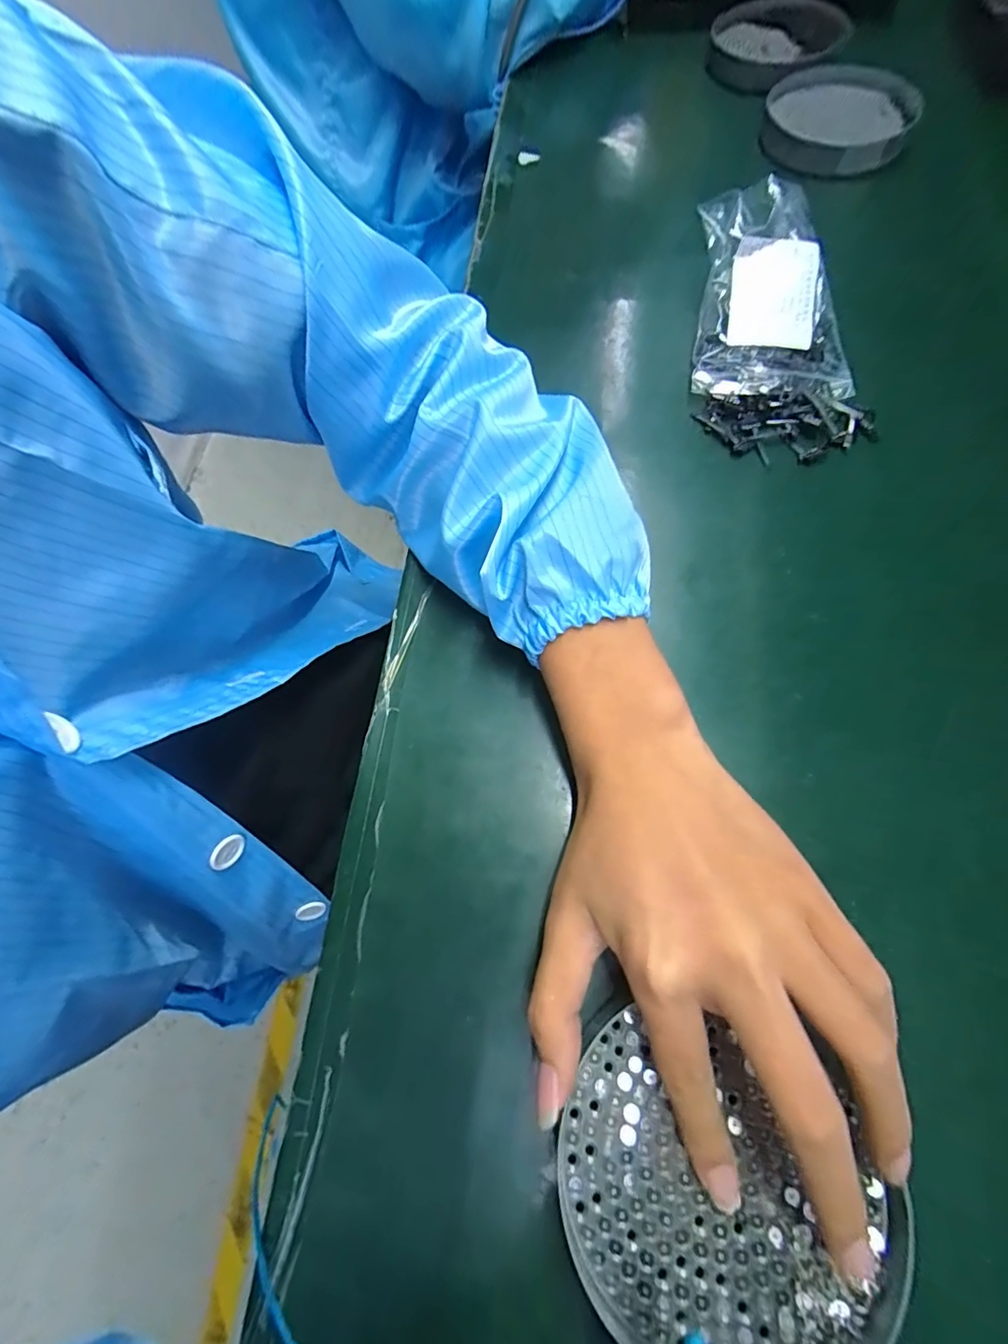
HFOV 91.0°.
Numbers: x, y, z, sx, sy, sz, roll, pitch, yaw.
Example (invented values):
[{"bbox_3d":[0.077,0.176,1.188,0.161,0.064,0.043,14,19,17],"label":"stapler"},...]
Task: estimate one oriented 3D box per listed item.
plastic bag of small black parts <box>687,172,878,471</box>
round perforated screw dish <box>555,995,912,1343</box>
[{"bbox_3d":[0.162,-0.217,0.313,0.095,0.028,0.184,-15,84,-1],"label":"plastic bag of small black parts"},{"bbox_3d":[0.076,0.182,0.172,0.111,0.012,0.095,25,72,9],"label":"round perforated screw dish"}]

